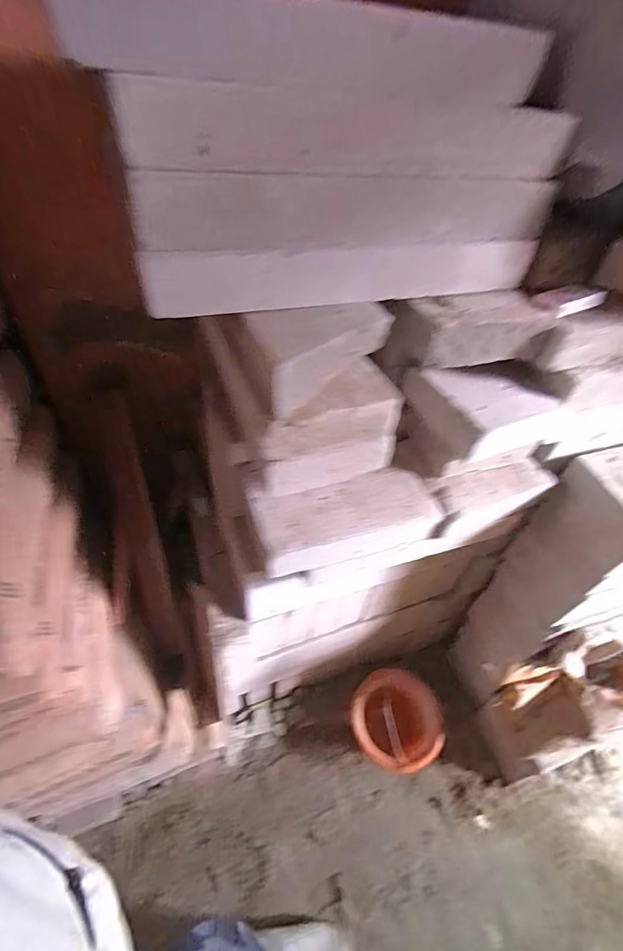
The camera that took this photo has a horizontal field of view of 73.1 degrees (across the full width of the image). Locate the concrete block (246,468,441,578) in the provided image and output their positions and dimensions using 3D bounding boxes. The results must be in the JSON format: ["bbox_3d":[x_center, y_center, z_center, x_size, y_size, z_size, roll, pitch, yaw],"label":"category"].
[{"bbox_3d":[0.059,0.077,0.727,0.309,0.080,0.110,-11,48,-16],"label":"concrete block"}]

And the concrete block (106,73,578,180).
[{"bbox_3d":[0.066,-0.440,0.535,0.576,0.073,0.120,-10,48,-16],"label":"concrete block"}]

